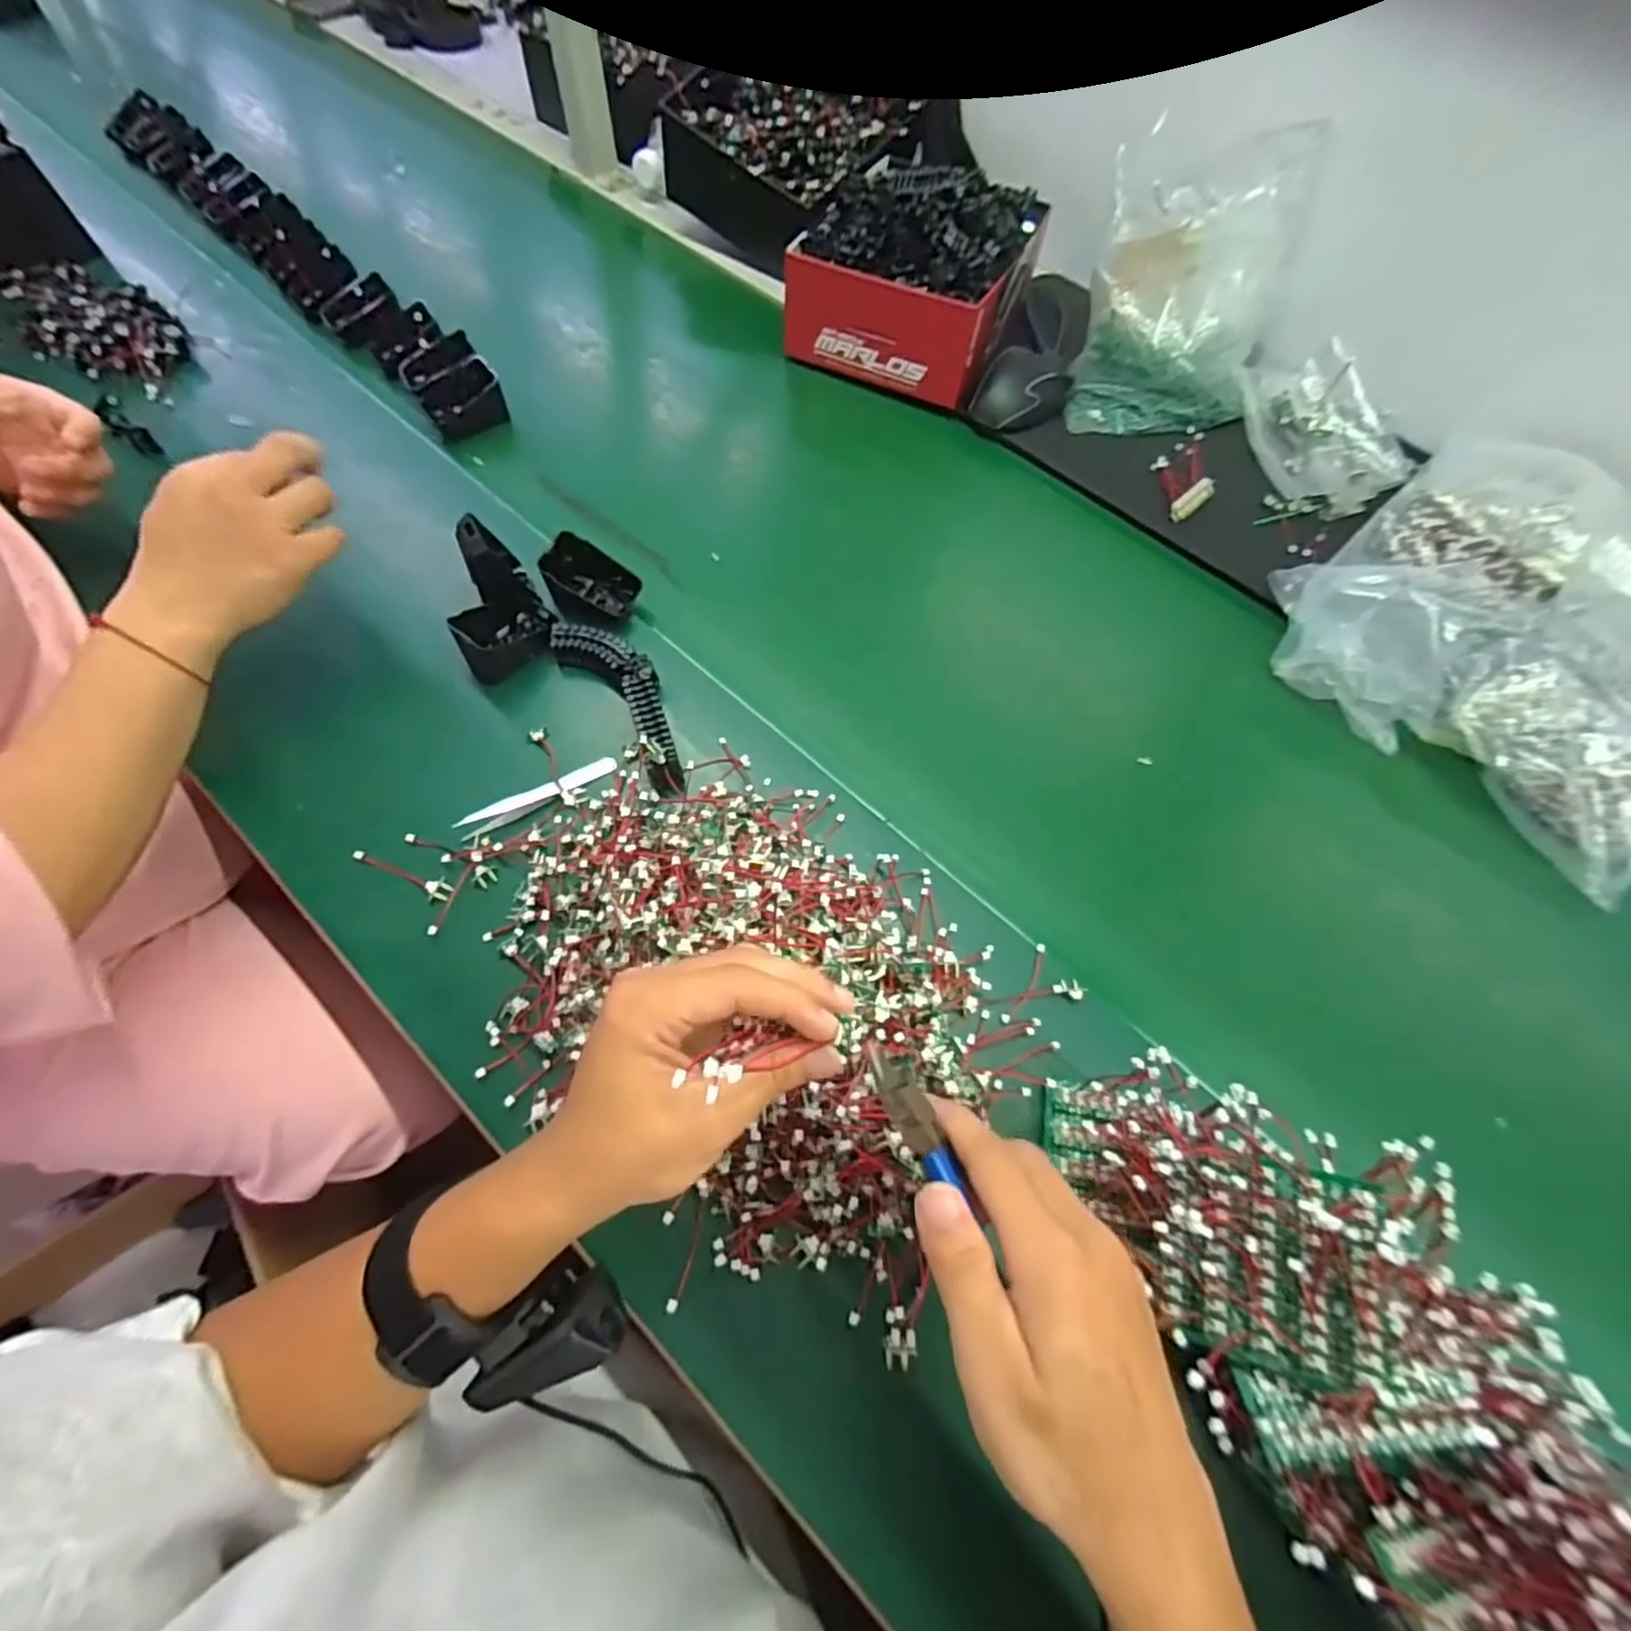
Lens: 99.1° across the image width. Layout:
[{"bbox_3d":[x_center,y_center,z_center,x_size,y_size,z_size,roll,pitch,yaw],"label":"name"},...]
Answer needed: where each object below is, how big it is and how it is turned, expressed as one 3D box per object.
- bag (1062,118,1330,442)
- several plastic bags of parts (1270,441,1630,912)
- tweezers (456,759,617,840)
[{"bbox_3d":[0.356,-0.506,0.667,0.182,0.148,0.256,15,64,4],"label":"bag"},{"bbox_3d":[0.537,-0.131,0.525,0.271,0.082,0.304,-36,71,-19],"label":"several plastic bags of parts"},{"bbox_3d":[-0.184,-0.014,0.463,0.106,0.007,0.016,-26,68,-15],"label":"tweezers"}]

